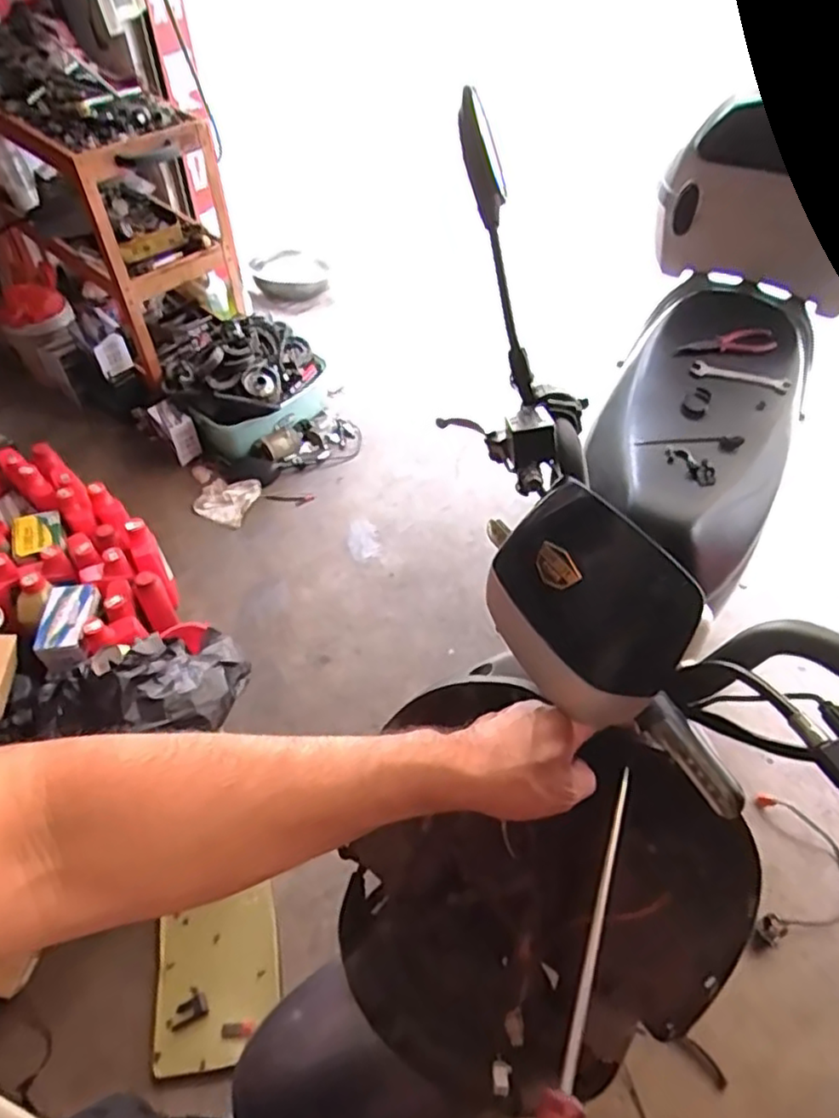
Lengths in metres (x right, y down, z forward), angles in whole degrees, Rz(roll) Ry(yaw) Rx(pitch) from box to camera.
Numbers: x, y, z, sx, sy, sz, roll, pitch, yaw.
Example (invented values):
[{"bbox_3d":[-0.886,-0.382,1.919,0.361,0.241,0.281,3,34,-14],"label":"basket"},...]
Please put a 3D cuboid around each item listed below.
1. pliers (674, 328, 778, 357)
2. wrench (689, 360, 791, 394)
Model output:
[{"bbox_3d":[0.511,-0.360,1.107,0.162,0.021,0.053,-6,55,-6],"label":"pliers"},{"bbox_3d":[0.518,-0.296,1.072,0.151,0.012,0.034,16,56,9],"label":"wrench"}]

